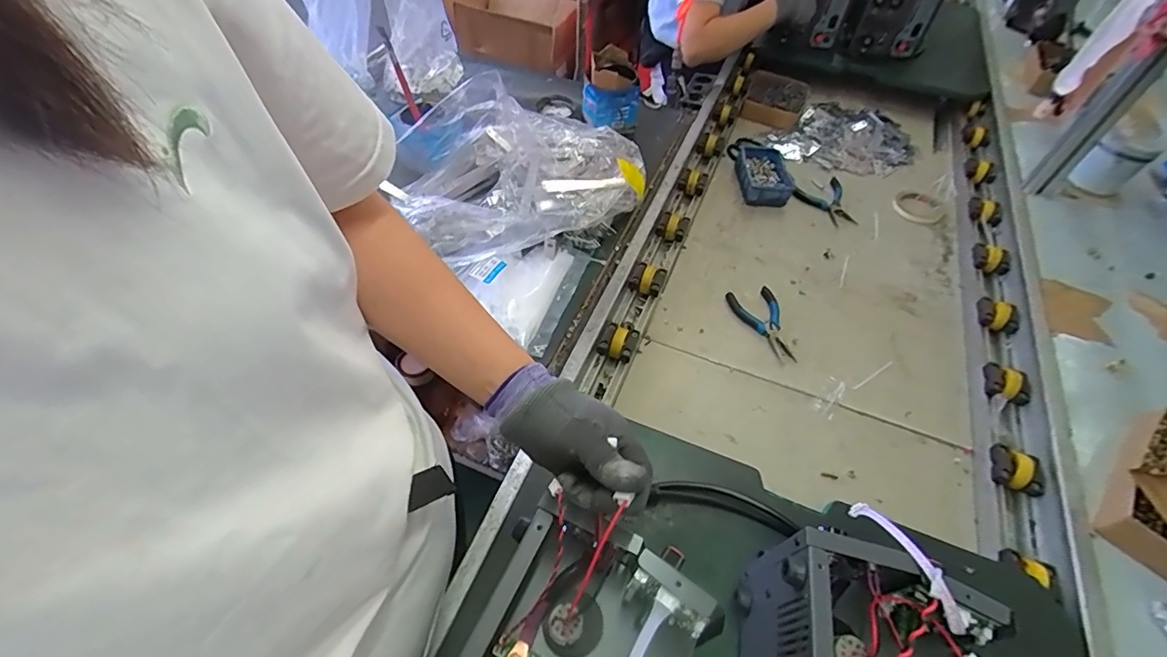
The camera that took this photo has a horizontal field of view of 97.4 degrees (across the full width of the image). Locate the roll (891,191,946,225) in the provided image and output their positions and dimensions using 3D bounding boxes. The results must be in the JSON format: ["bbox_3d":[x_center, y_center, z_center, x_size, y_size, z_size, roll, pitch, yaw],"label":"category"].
[{"bbox_3d":[0.705,-0.255,1.078,0.099,0.017,0.091,2,52,-2],"label":"roll"}]

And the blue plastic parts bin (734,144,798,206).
[{"bbox_3d":[0.377,-0.330,1.086,0.102,0.048,0.172,1,52,-3],"label":"blue plastic parts bin"}]

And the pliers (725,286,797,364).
[{"bbox_3d":[0.301,-0.008,0.858,0.075,0.017,0.146,-8,53,-10],"label":"pliers"}]

